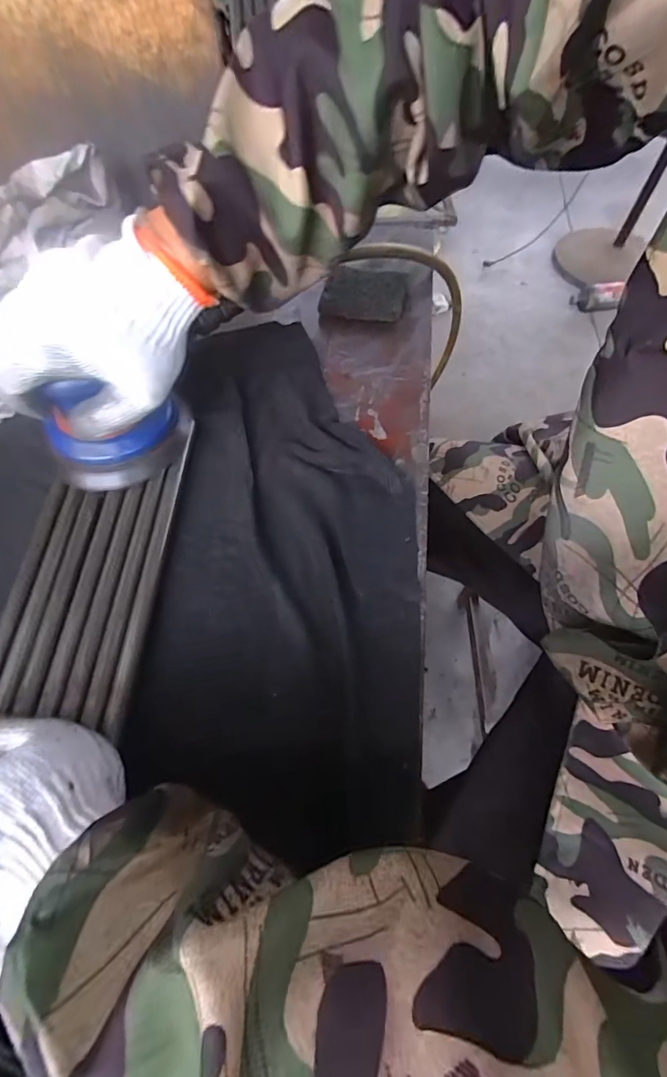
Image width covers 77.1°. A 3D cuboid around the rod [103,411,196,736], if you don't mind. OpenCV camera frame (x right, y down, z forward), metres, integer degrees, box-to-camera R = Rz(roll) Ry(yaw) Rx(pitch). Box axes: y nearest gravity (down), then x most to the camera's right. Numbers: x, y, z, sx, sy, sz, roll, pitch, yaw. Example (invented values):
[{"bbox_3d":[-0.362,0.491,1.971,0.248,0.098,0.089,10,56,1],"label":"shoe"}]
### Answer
[{"bbox_3d":[-0.129,0.012,0.311,0.013,0.014,0.243,2,63,3],"label":"rod"}]

